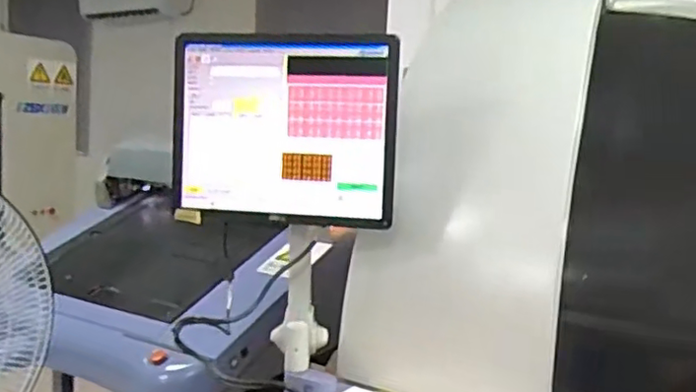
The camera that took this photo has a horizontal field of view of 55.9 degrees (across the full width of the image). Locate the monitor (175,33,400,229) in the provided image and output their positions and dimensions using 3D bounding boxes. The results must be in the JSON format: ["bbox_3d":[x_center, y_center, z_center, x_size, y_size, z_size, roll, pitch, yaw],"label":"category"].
[{"bbox_3d":[-0.105,-0.109,1.070,0.372,0.289,0.050,4,6,13],"label":"monitor"}]

